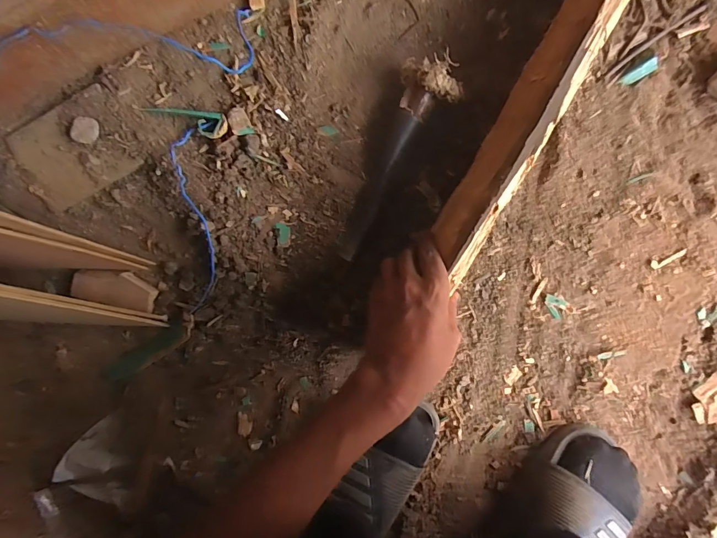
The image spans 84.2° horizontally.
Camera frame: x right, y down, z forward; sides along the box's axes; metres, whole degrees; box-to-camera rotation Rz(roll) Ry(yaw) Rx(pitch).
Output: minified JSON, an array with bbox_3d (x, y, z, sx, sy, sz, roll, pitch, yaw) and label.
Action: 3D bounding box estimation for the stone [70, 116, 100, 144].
[{"bbox_3d":[-0.271,-0.138,0.394,0.024,0.009,0.026,0,94,2],"label":"stone"}]

